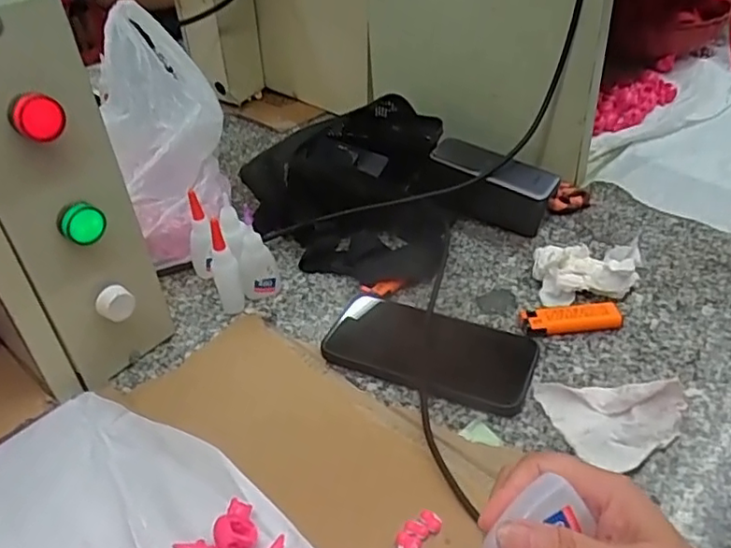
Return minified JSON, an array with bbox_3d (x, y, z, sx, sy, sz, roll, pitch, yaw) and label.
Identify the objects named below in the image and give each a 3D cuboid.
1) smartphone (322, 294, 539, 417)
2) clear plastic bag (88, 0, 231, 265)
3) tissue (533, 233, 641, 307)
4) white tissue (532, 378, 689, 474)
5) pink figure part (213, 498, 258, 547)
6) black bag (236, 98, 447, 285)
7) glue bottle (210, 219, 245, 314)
[{"bbox_3d":[0.049,0.060,0.490,0.166,0.017,0.079,14,41,20],"label":"smartphone"},{"bbox_3d":[-0.215,-0.142,0.658,0.121,0.093,0.297,-11,74,-12],"label":"clear plastic bag"},{"bbox_3d":[0.204,-0.003,0.540,0.096,0.031,0.057,-3,38,-1],"label":"tissue"},{"bbox_3d":[0.172,0.088,0.423,0.074,0.032,0.078,-19,41,-21],"label":"white tissue"},{"bbox_3d":[-0.076,0.151,0.352,0.023,0.022,0.034,-8,39,-7],"label":"pink figure part"},{"bbox_3d":[-0.015,-0.100,0.639,0.203,0.080,0.230,3,38,6],"label":"black bag"},{"bbox_3d":[-0.124,-0.007,0.531,0.022,0.079,0.019,-15,40,-16],"label":"glue bottle"}]

